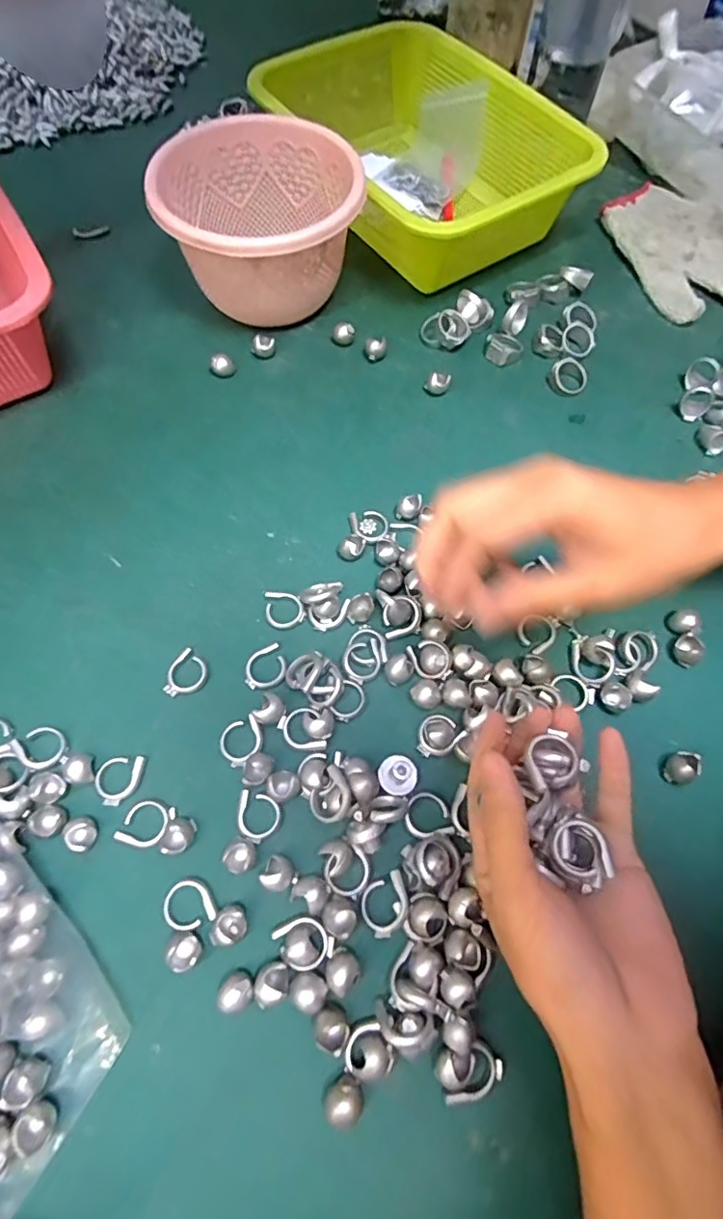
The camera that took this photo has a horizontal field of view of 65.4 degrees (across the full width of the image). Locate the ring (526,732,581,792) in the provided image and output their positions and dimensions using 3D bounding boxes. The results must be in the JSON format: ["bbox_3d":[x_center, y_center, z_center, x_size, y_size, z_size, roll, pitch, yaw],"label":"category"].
[{"bbox_3d":[0.085,0.067,0.249,0.022,0.007,0.023,0,65,-1],"label":"ring"}]

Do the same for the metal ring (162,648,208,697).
[{"bbox_3d":[-0.101,0.038,0.324,0.023,0.004,0.027,34,69,14],"label":"metal ring"}]

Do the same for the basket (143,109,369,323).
[{"bbox_3d":[-0.075,-0.282,0.426,0.141,0.087,0.139,0,65,-1],"label":"basket"}]

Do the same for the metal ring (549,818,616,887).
[{"bbox_3d":[0.091,0.101,0.234,0.021,0.005,0.024,-37,71,-17],"label":"metal ring"}]

